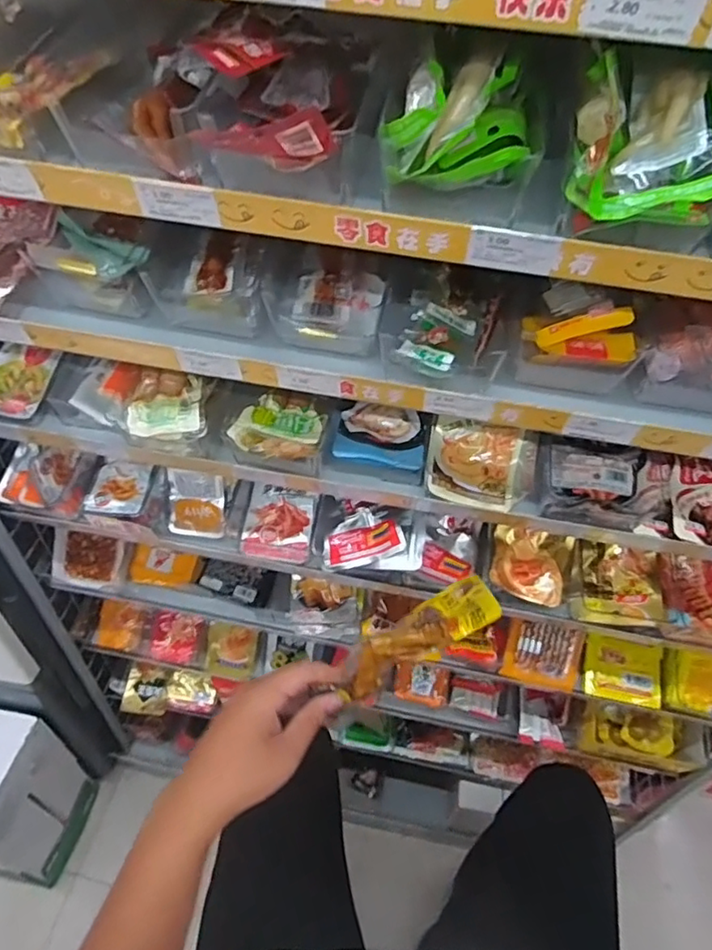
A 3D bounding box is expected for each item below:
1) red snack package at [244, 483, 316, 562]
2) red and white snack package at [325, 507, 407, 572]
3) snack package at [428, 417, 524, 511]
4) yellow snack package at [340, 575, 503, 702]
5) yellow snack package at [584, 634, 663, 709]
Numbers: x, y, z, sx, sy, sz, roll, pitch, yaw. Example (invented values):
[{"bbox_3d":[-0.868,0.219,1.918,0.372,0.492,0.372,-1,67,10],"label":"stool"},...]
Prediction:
[{"bbox_3d":[-0.089,0.058,0.685,0.076,0.022,0.080,4,77,3],"label":"red snack package"},{"bbox_3d":[0.006,0.066,0.622,0.099,0.016,0.057,-21,55,27],"label":"red and white snack package"},{"bbox_3d":[0.114,-0.008,0.555,0.089,0.019,0.076,11,74,-6],"label":"snack package"},{"bbox_3d":[0.046,0.133,0.476,0.142,0.068,0.020,-34,50,5],"label":"yellow snack package"},{"bbox_3d":[0.337,0.246,0.745,0.090,0.015,0.071,11,69,9],"label":"yellow snack package"}]

